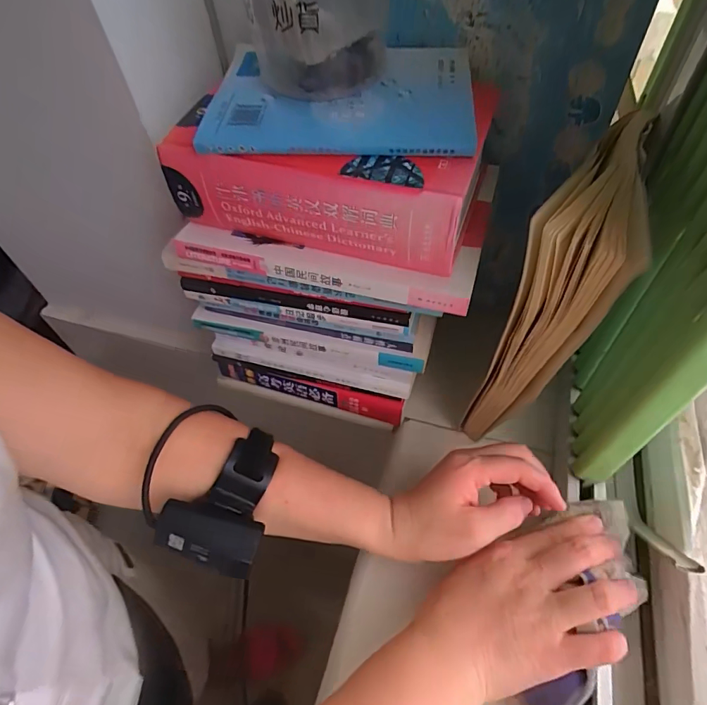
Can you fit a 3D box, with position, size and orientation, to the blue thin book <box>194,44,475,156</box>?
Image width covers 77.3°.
[{"bbox_3d":[-0.010,-0.179,0.308,0.179,0.012,0.119,2,61,5],"label":"blue thin book"}]

